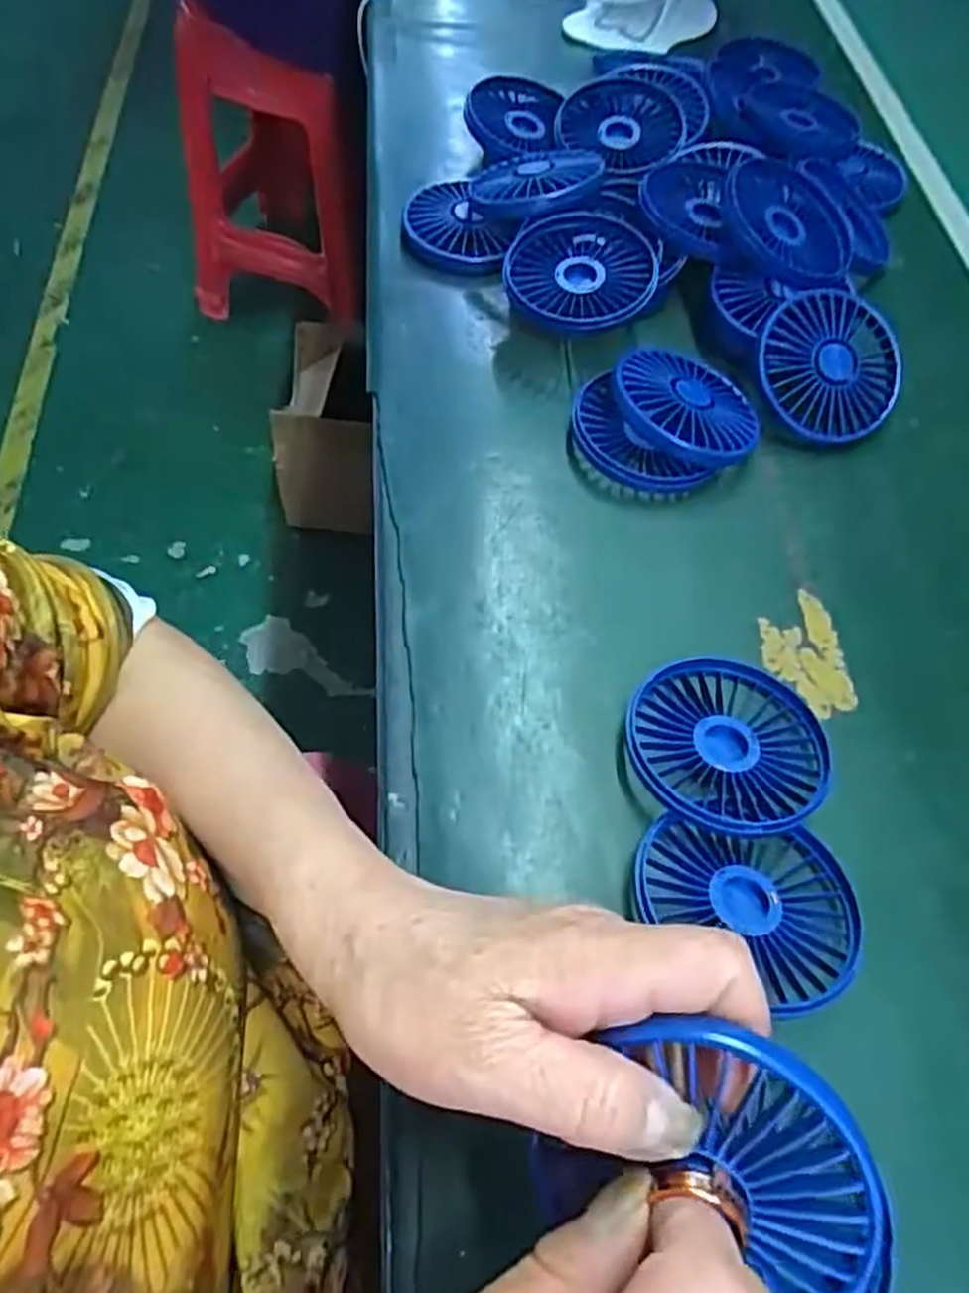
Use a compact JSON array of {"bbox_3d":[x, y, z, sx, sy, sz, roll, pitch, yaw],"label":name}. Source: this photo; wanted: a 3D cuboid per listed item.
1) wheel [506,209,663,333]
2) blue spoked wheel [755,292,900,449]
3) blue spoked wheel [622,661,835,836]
[{"bbox_3d":[0.060,-0.227,0.481,0.089,0.022,0.094,-3,63,5],"label":"wheel"},{"bbox_3d":[0.203,-0.164,0.457,0.086,0.009,0.087,0,90,-7],"label":"blue spoked wheel"},{"bbox_3d":[0.111,0.043,0.349,0.090,0.024,0.085,2,60,-3],"label":"blue spoked wheel"}]

